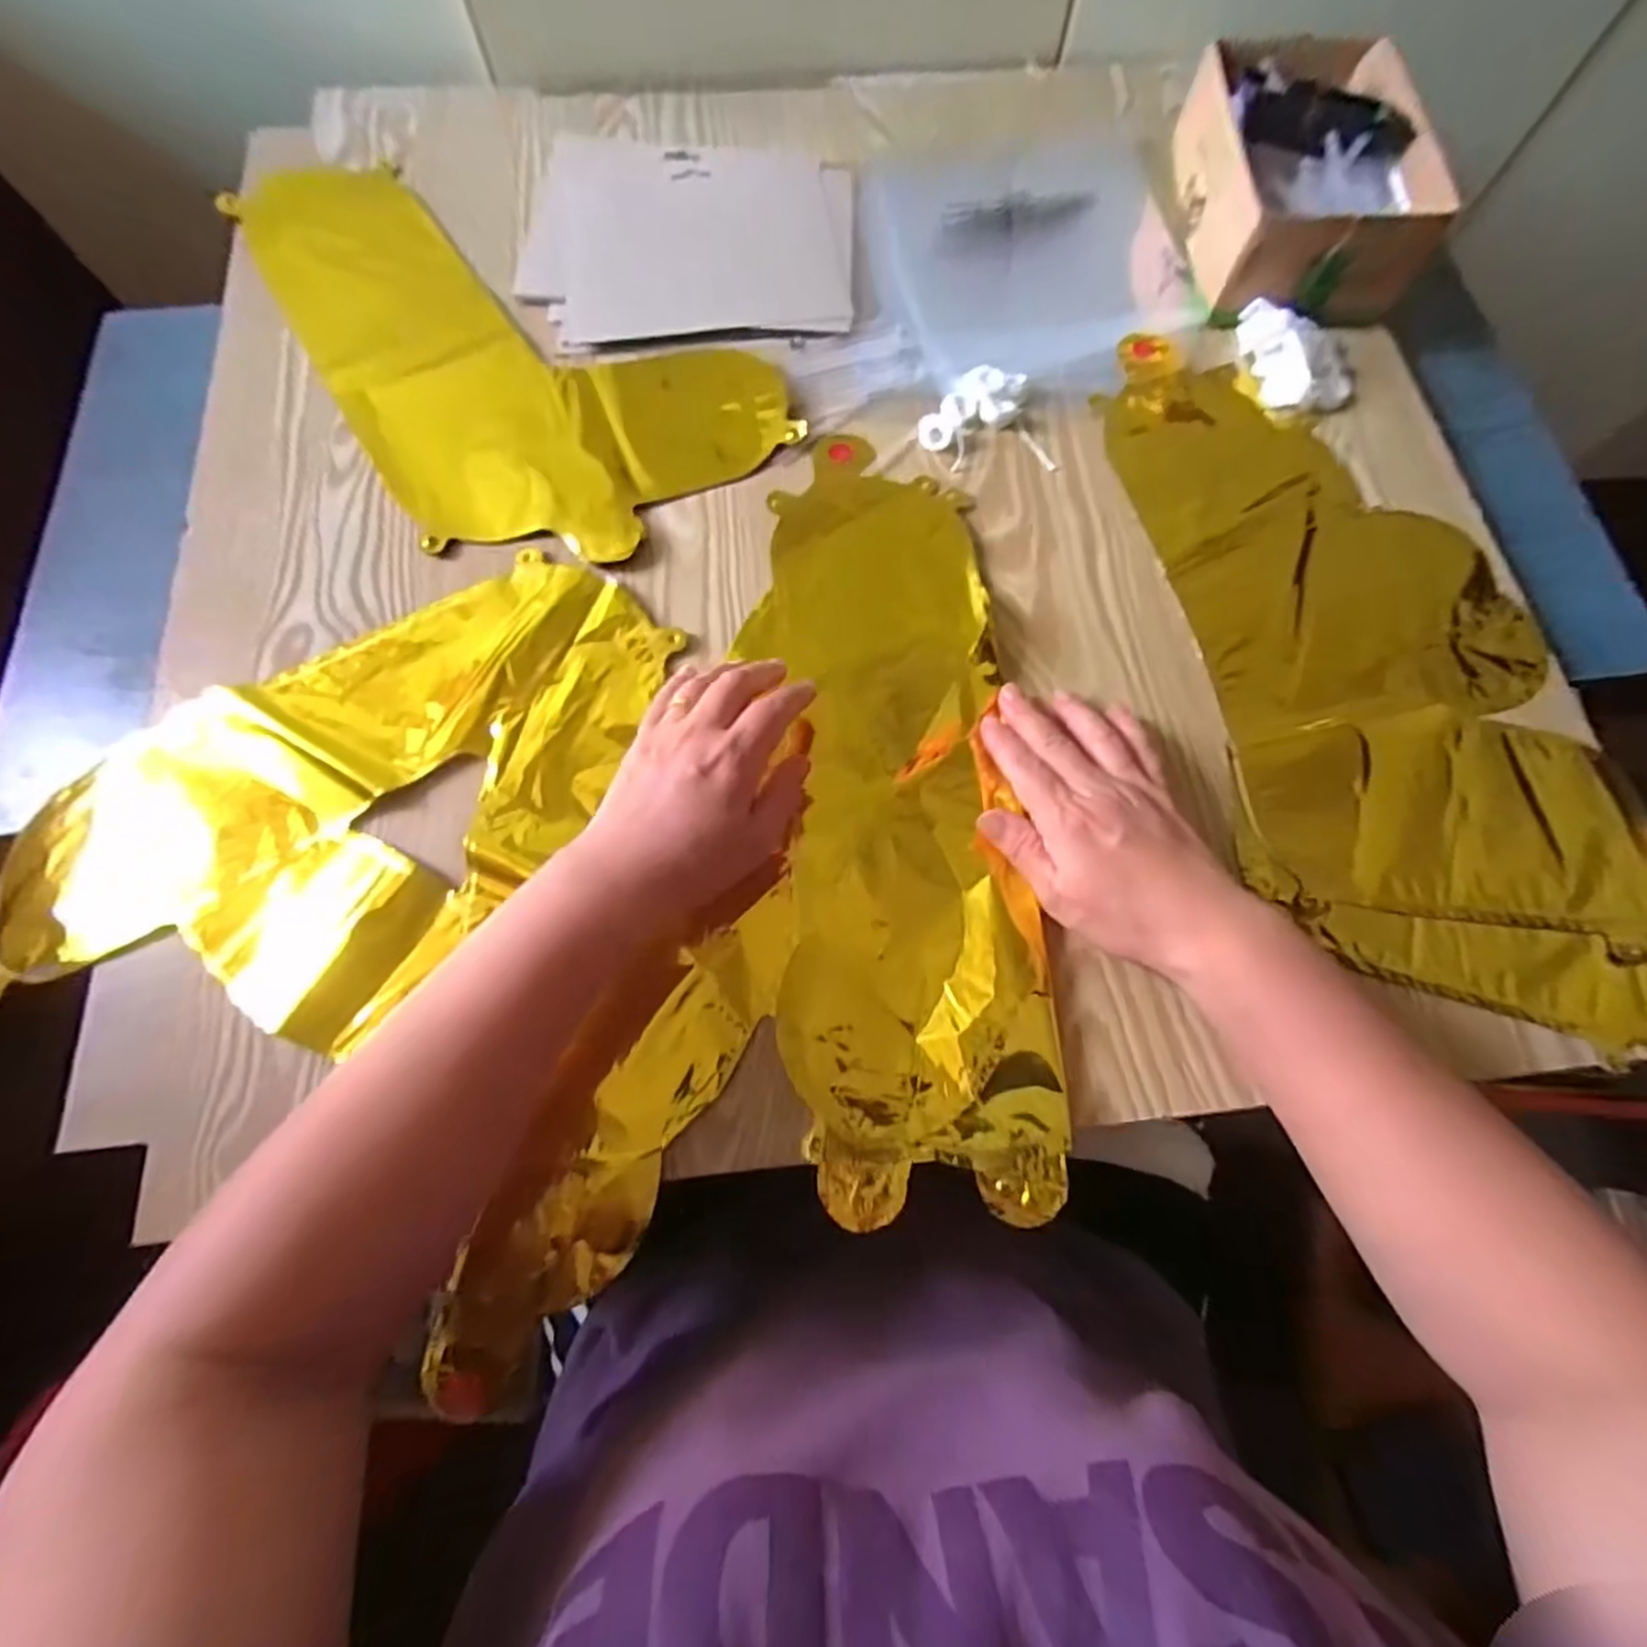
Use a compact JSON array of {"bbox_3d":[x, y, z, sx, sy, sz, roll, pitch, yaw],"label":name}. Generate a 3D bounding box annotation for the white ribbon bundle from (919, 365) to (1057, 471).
[{"bbox_3d":[0.100,-0.256,0.468,0.076,0.013,0.077,0,71,0],"label":"white ribbon bundle"}]

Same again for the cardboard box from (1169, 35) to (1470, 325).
[{"bbox_3d":[0.324,-0.437,0.500,0.137,0.068,0.192,-2,71,-1],"label":"cardboard box"}]

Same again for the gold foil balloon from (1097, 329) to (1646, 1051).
[{"bbox_3d":[0.312,-0.110,0.416,0.209,0.015,0.438,-7,71,-2],"label":"gold foil balloon"}]

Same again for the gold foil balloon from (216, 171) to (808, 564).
[{"bbox_3d":[-0.220,-0.341,0.499,0.235,0.006,0.412,-33,74,-11],"label":"gold foil balloon"}]

